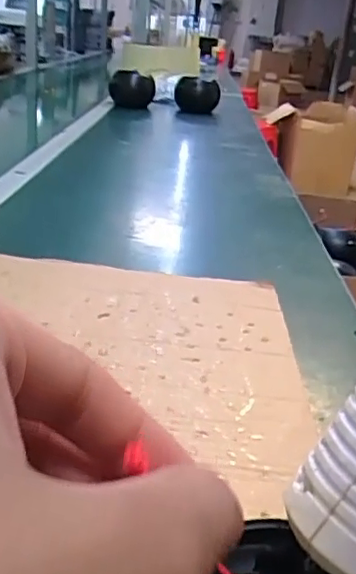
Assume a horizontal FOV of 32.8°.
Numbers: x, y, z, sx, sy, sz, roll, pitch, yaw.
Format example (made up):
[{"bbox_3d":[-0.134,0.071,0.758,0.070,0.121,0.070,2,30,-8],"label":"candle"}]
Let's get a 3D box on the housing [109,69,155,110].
[{"bbox_3d":[-0.130,-0.550,1.702,0.124,0.113,0.114,1,24,-8],"label":"housing"}]

